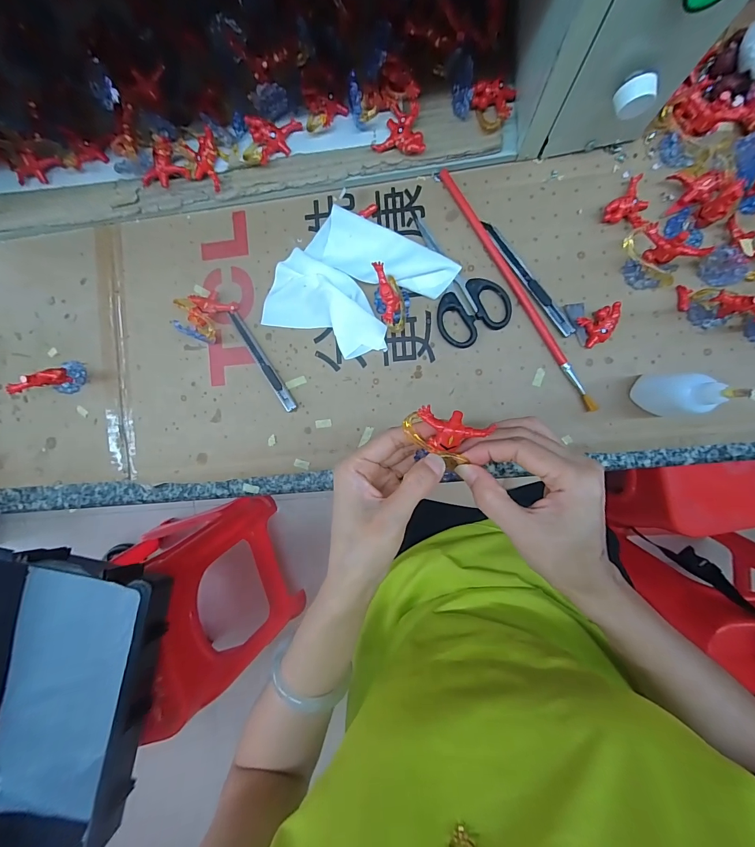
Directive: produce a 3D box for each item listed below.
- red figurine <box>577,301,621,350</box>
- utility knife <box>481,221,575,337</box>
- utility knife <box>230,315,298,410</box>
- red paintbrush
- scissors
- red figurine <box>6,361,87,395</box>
[{"bbox_3d":[0.203,-0.089,0.331,0.035,0.013,0.027,-26,90,6],"label":"red figurine"},{"bbox_3d":[0.140,-0.136,0.341,0.014,0.008,0.130,-36,89,6],"label":"utility knife"},{"bbox_3d":[-0.115,-0.063,0.364,0.010,0.010,0.116,-33,89,6],"label":"utility knife"},{"bbox_3d":[0.131,-0.126,0.337,0.009,0.011,0.259,-30,89,6],"label":"red paintbrush"},{"bbox_3d":[0.071,-0.141,0.345,0.066,0.008,0.132,-28,89,6],"label":"scissors"},{"bbox_3d":[-0.324,-0.046,0.360,0.044,0.051,0.031,-6,92,6],"label":"red figurine"}]

